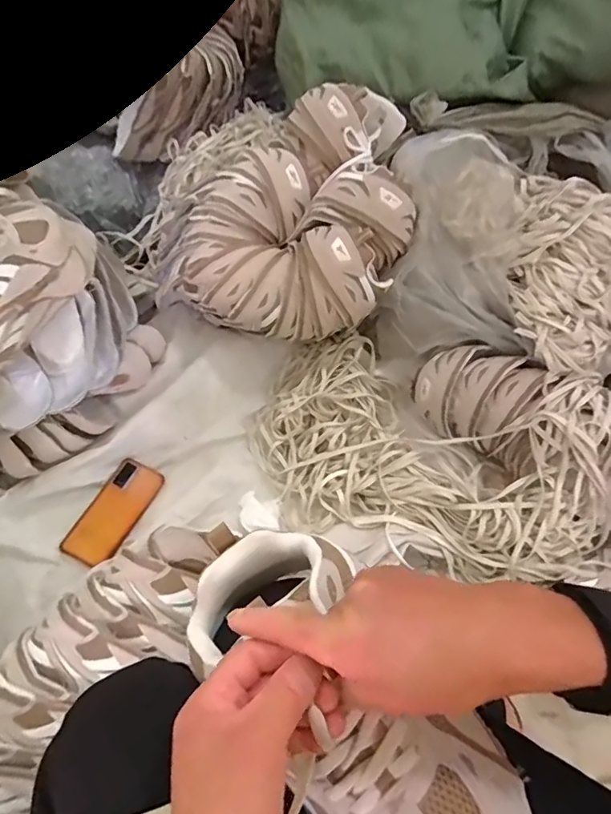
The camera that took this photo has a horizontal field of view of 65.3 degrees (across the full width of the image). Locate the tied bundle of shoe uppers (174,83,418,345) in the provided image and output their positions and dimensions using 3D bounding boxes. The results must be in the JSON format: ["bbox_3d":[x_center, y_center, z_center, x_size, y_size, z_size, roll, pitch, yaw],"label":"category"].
[{"bbox_3d":[-0.009,-0.329,0.774,0.362,0.191,0.391,15,60,10],"label":"tied bundle of shoe uppers"}]

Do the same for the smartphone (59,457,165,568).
[{"bbox_3d":[-0.296,0.162,0.741,0.075,0.007,0.166,28,61,2],"label":"smartphone"}]

